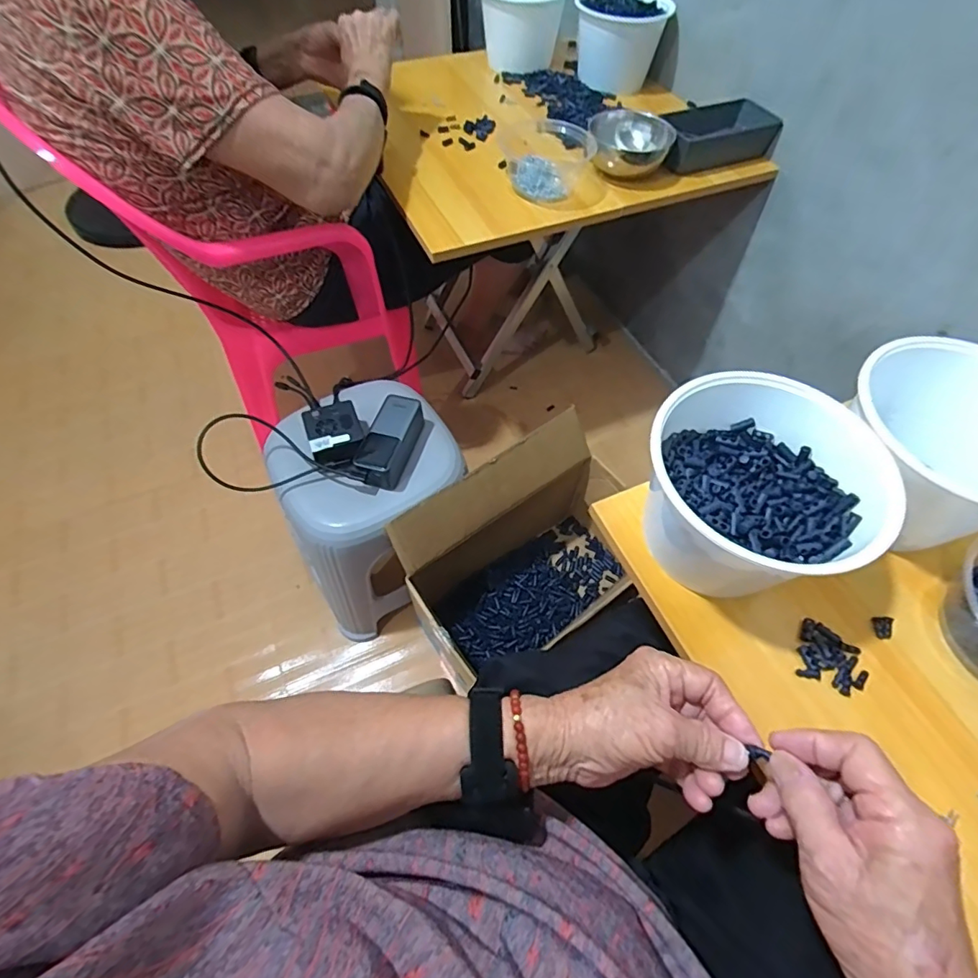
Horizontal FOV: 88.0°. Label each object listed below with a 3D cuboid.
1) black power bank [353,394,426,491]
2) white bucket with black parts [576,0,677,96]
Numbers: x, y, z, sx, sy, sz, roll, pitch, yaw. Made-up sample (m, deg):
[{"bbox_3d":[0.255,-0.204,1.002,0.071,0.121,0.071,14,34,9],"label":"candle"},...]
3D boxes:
[{"bbox_3d":[-0.138,-0.067,0.713,0.066,0.047,0.134,14,59,7],"label":"black power bank"},{"bbox_3d":[0.236,-0.823,0.922,0.167,0.101,0.130,9,59,4],"label":"white bucket with black parts"}]

